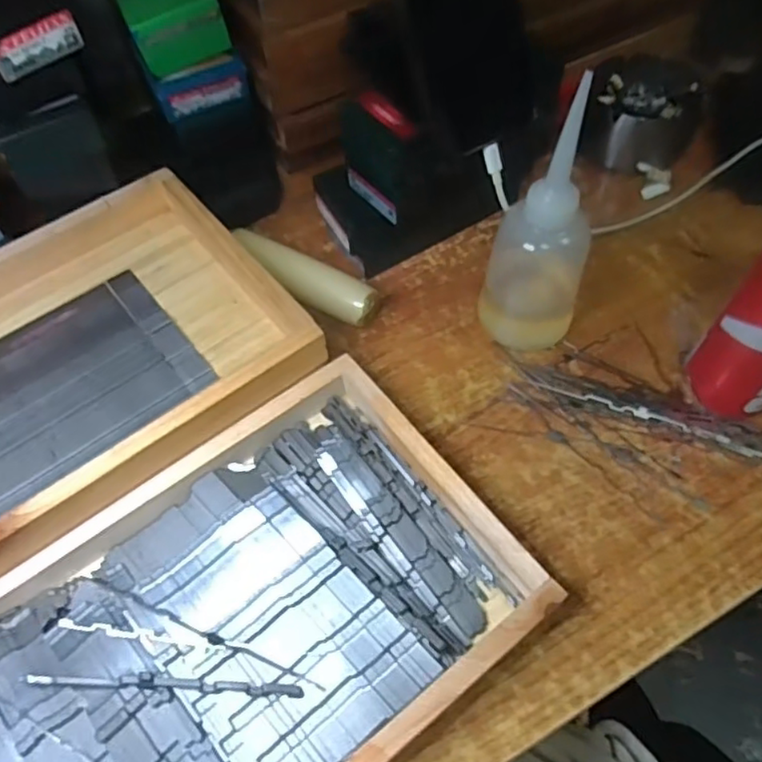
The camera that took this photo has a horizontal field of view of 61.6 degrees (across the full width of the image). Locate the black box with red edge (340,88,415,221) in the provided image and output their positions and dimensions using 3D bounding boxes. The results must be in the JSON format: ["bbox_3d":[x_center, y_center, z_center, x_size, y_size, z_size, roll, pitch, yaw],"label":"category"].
[{"bbox_3d":[-0.001,-0.146,0.416,0.024,0.058,0.059,-30,64,-18],"label":"black box with red edge"}]

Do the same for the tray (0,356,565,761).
[{"bbox_3d":[-0.125,0.165,0.316,0.417,0.038,0.193,-34,67,-19],"label":"tray"}]

